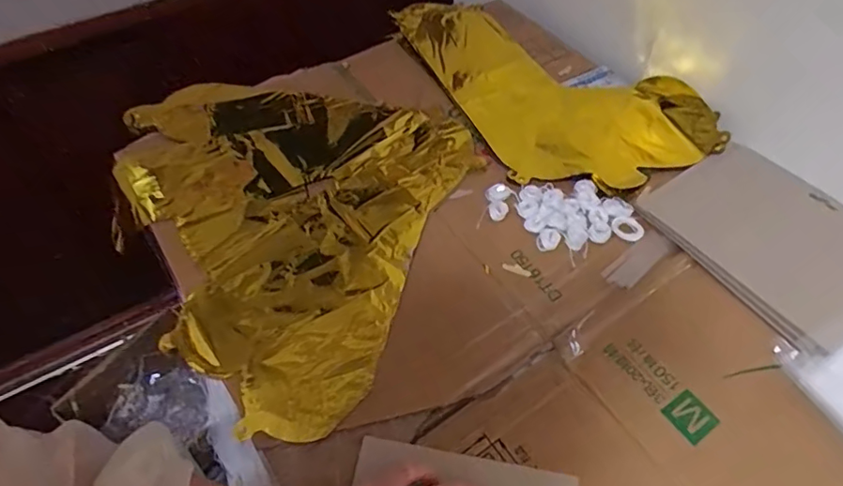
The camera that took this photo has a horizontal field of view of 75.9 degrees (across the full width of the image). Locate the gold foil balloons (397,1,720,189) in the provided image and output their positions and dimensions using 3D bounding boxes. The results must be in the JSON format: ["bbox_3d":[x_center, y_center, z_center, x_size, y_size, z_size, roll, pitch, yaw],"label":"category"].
[{"bbox_3d":[0.149,-0.212,0.673,0.238,0.038,0.399,-19,56,-13],"label":"gold foil balloons"}]

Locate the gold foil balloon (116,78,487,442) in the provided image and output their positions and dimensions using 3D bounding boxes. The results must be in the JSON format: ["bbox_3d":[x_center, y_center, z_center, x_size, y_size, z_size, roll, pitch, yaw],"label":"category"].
[{"bbox_3d":[-0.176,-0.044,0.566,0.399,0.030,0.362,19,56,14],"label":"gold foil balloon"}]

